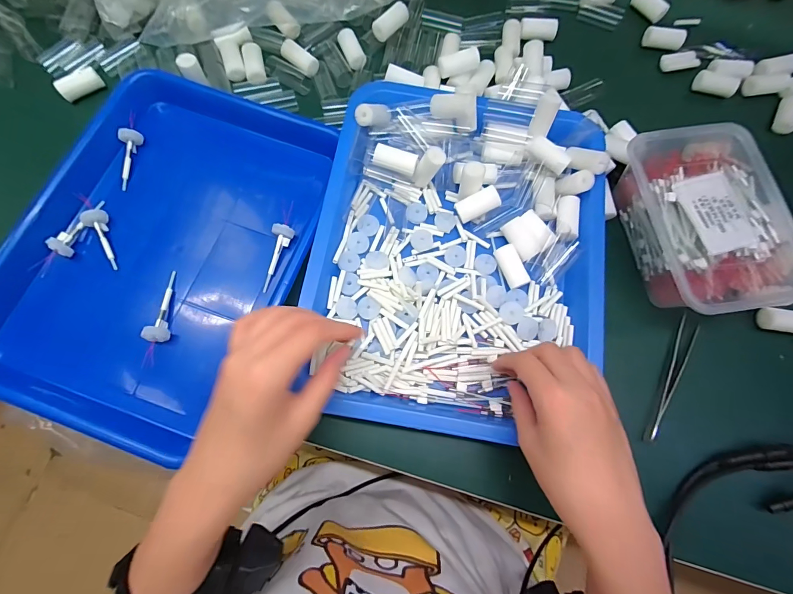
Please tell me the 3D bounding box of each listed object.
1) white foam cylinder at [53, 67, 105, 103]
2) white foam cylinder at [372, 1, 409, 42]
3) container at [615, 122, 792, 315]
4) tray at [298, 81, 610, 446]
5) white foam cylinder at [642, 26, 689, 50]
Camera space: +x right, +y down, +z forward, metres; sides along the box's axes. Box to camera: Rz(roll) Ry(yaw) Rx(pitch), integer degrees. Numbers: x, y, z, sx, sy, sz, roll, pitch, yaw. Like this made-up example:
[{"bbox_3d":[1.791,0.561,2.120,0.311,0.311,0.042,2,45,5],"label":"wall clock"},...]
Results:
[{"bbox_3d":[-0.343,-0.231,0.398,0.015,0.023,0.044,42,77,9],"label":"white foam cylinder"},{"bbox_3d":[-0.006,-0.307,0.413,0.017,0.022,0.044,43,78,10],"label":"white foam cylinder"},{"bbox_3d":[0.284,-0.070,0.345,0.128,0.056,0.175,-7,75,-3],"label":"container"},{"bbox_3d":[0.058,-0.045,0.339,0.258,0.034,0.320,10,74,1],"label":"tray"},{"bbox_3d":[0.318,-0.306,0.437,0.043,0.018,0.017,13,74,2],"label":"white foam cylinder"}]

